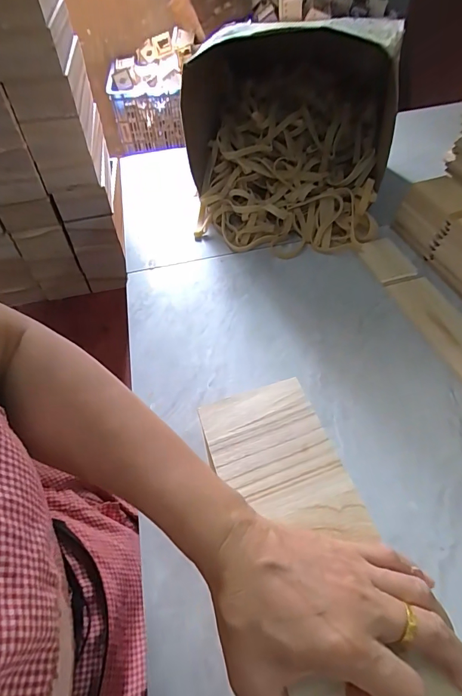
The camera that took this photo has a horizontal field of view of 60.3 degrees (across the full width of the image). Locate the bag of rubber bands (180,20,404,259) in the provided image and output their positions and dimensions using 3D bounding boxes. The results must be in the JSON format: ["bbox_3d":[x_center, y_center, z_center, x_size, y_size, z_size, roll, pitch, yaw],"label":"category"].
[{"bbox_3d":[0.084,-0.335,0.620,0.299,0.238,0.290,2,49,7],"label":"bag of rubber bands"}]

